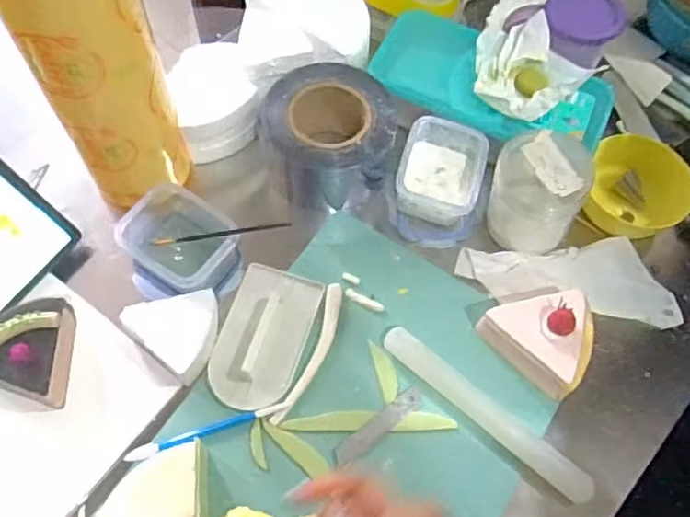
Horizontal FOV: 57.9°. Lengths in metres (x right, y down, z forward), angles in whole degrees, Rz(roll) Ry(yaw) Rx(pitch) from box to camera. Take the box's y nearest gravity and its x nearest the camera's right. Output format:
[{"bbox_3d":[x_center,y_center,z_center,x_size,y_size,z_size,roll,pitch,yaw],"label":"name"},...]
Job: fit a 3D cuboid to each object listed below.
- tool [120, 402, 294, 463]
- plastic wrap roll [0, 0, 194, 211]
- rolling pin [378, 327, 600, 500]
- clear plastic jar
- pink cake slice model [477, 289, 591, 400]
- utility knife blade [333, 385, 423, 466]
[{"bbox_3d":[-0.123,0.157,0.566,0.150,0.010,0.013,-15,65,-10],"label":"tool"},{"bbox_3d":[-0.210,-0.164,0.541,0.099,0.304,0.091,1,63,-2],"label":"plastic wrap roll"},{"bbox_3d":[0.129,0.143,0.580,0.225,0.026,0.029,37,68,15],"label":"rolling pin"},{"bbox_3d":[0.192,-0.066,0.630,0.086,0.105,0.080,1,63,-2],"label":"clear plastic jar"},{"bbox_3d":[0.192,0.068,0.591,0.084,0.070,0.102,-41,72,-20],"label":"pink cake slice model"},{"bbox_3d":[0.032,0.154,0.574,0.100,0.004,0.020,-35,70,-18],"label":"utility knife blade"}]

